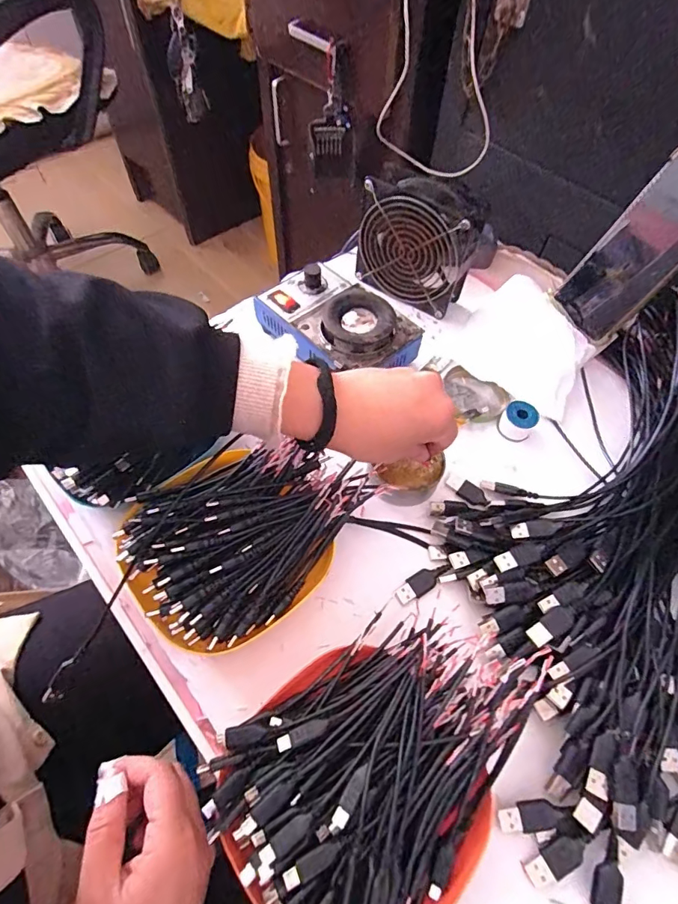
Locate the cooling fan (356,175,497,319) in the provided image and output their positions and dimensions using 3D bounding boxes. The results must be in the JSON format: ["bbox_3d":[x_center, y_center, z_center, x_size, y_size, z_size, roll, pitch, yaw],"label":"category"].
[{"bbox_3d":[0.080,-0.220,0.483,0.126,0.107,0.053,28,62,15],"label":"cooling fan"}]

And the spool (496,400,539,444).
[{"bbox_3d":[0.167,-0.028,0.428,0.030,0.028,0.027,31,63,16],"label":"spool"}]

